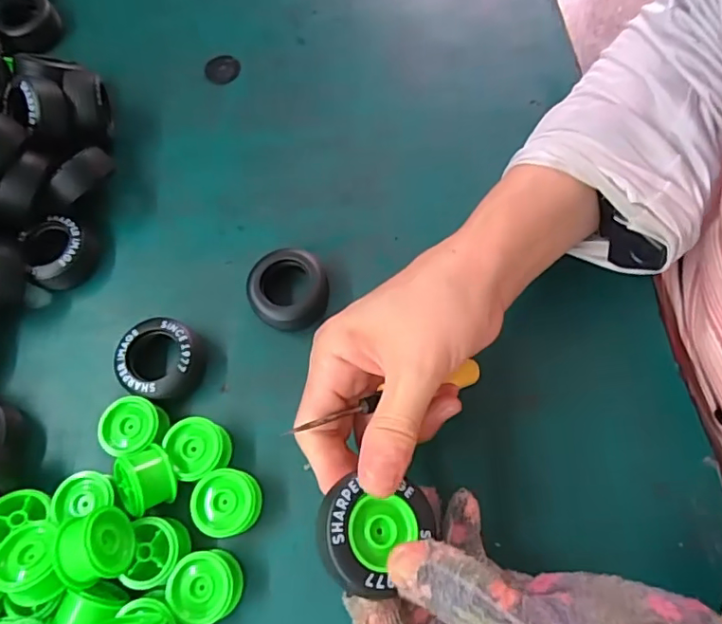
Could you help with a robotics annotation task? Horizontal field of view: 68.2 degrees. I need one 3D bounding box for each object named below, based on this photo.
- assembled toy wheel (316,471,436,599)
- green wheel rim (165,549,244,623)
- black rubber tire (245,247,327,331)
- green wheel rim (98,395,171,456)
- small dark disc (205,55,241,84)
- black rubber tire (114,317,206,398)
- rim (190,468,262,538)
[{"bbox_3d":[0.004,0.095,0.227,0.050,0.022,0.040,6,65,-19],"label":"assembled toy wheel"},{"bbox_3d":[-0.080,0.142,0.277,0.033,0.025,0.032,-15,69,-3],"label":"green wheel rim"},{"bbox_3d":[-0.046,-0.013,0.337,0.047,0.021,0.048,-1,69,3],"label":"black rubber tire"},{"bbox_3d":[-0.129,0.068,0.309,0.035,0.024,0.032,-1,69,3],"label":"green wheel rim"},{"bbox_3d":[-0.110,-0.191,0.418,0.027,0.004,0.026,-1,69,3],"label":"small dark disc"},{"bbox_3d":[-0.118,0.030,0.323,0.051,0.023,0.046,-5,69,1],"label":"black rubber tire"},{"bbox_3d":[-0.071,0.104,0.291,0.035,0.023,0.033,-1,69,3],"label":"rim"}]

